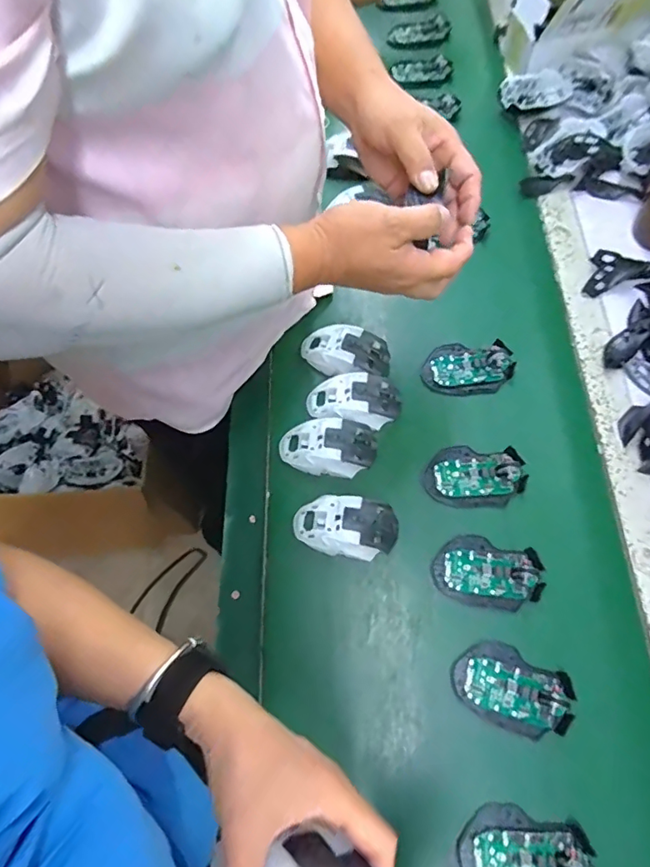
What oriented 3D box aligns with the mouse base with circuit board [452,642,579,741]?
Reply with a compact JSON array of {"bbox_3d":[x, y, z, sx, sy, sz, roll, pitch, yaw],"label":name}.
[{"bbox_3d":[0.189,0.256,0.526,0.113,0.010,0.070,23,69,12],"label":"mouse base with circuit board"}]

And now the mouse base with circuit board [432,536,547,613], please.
[{"bbox_3d":[0.179,0.150,0.571,0.112,0.015,0.071,11,67,8],"label":"mouse base with circuit board"}]

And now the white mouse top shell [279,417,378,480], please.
[{"bbox_3d":[0.003,0.015,0.635,0.114,0.030,0.065,7,67,6],"label":"white mouse top shell"}]

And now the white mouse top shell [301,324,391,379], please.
[{"bbox_3d":[0.027,-0.106,0.687,0.115,0.032,0.066,4,67,5],"label":"white mouse top shell"}]

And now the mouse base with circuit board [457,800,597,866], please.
[{"bbox_3d":[0.182,0.382,0.468,0.114,0.019,0.073,11,67,7],"label":"mouse base with circuit board"}]

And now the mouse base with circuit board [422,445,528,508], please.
[{"bbox_3d":[0.177,0.049,0.618,0.114,0.015,0.073,-2,66,2],"label":"mouse base with circuit board"}]

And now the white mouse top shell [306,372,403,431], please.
[{"bbox_3d":[0.036,-0.044,0.658,0.118,0.032,0.070,8,67,6],"label":"white mouse top shell"}]

